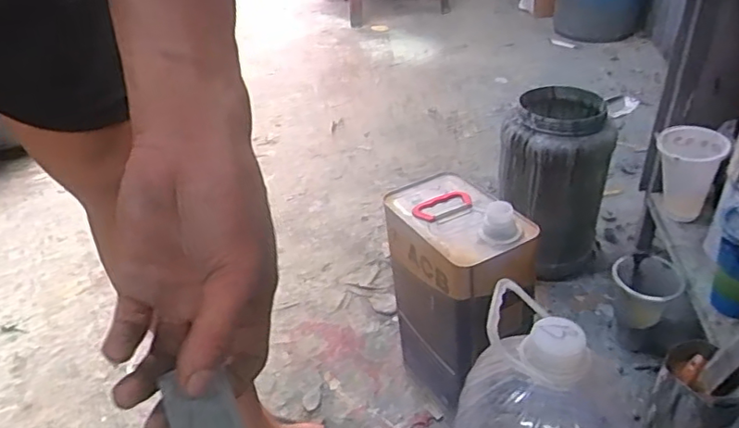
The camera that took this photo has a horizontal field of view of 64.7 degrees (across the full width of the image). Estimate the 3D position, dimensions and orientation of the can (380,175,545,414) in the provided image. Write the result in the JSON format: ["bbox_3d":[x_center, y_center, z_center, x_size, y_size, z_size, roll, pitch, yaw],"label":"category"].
[{"bbox_3d":[0.112,0.121,0.754,0.110,0.311,0.198,-20,40,-22],"label":"can"}]

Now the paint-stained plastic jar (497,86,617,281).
[{"bbox_3d":[0.313,-0.048,1.007,0.169,0.295,0.202,10,38,18],"label":"paint-stained plastic jar"}]

